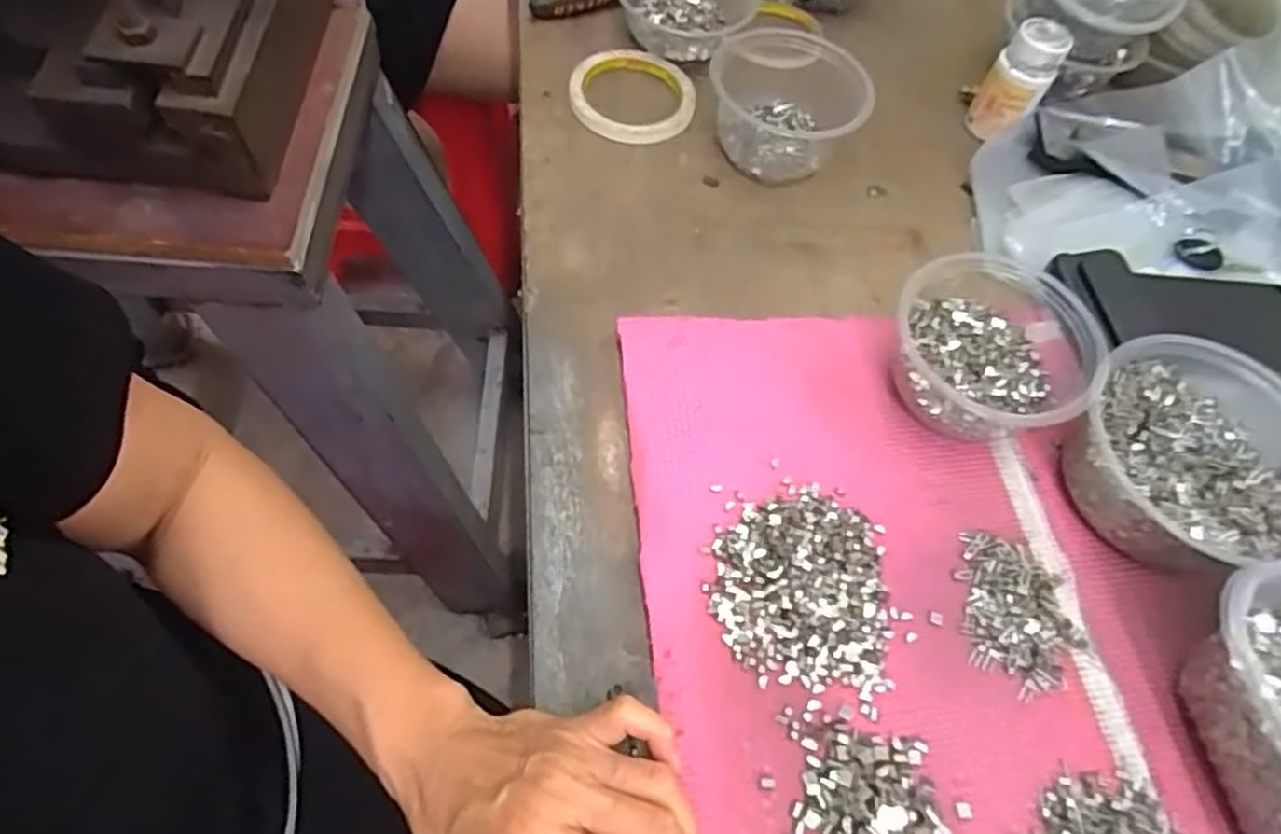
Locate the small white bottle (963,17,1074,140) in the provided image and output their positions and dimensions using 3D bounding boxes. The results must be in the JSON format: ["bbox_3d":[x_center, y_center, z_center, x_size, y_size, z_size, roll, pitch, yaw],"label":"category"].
[{"bbox_3d":[0.293,-0.260,0.576,0.045,0.081,0.040,33,63,14],"label":"small white bottle"}]

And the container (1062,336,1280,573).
[{"bbox_3d":[0.320,0.024,0.421,0.144,0.062,0.130,-8,61,-10],"label":"container"}]

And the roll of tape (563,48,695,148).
[{"bbox_3d":[-0.007,-0.252,0.583,0.097,0.016,0.099,3,61,-6],"label":"roll of tape"}]

